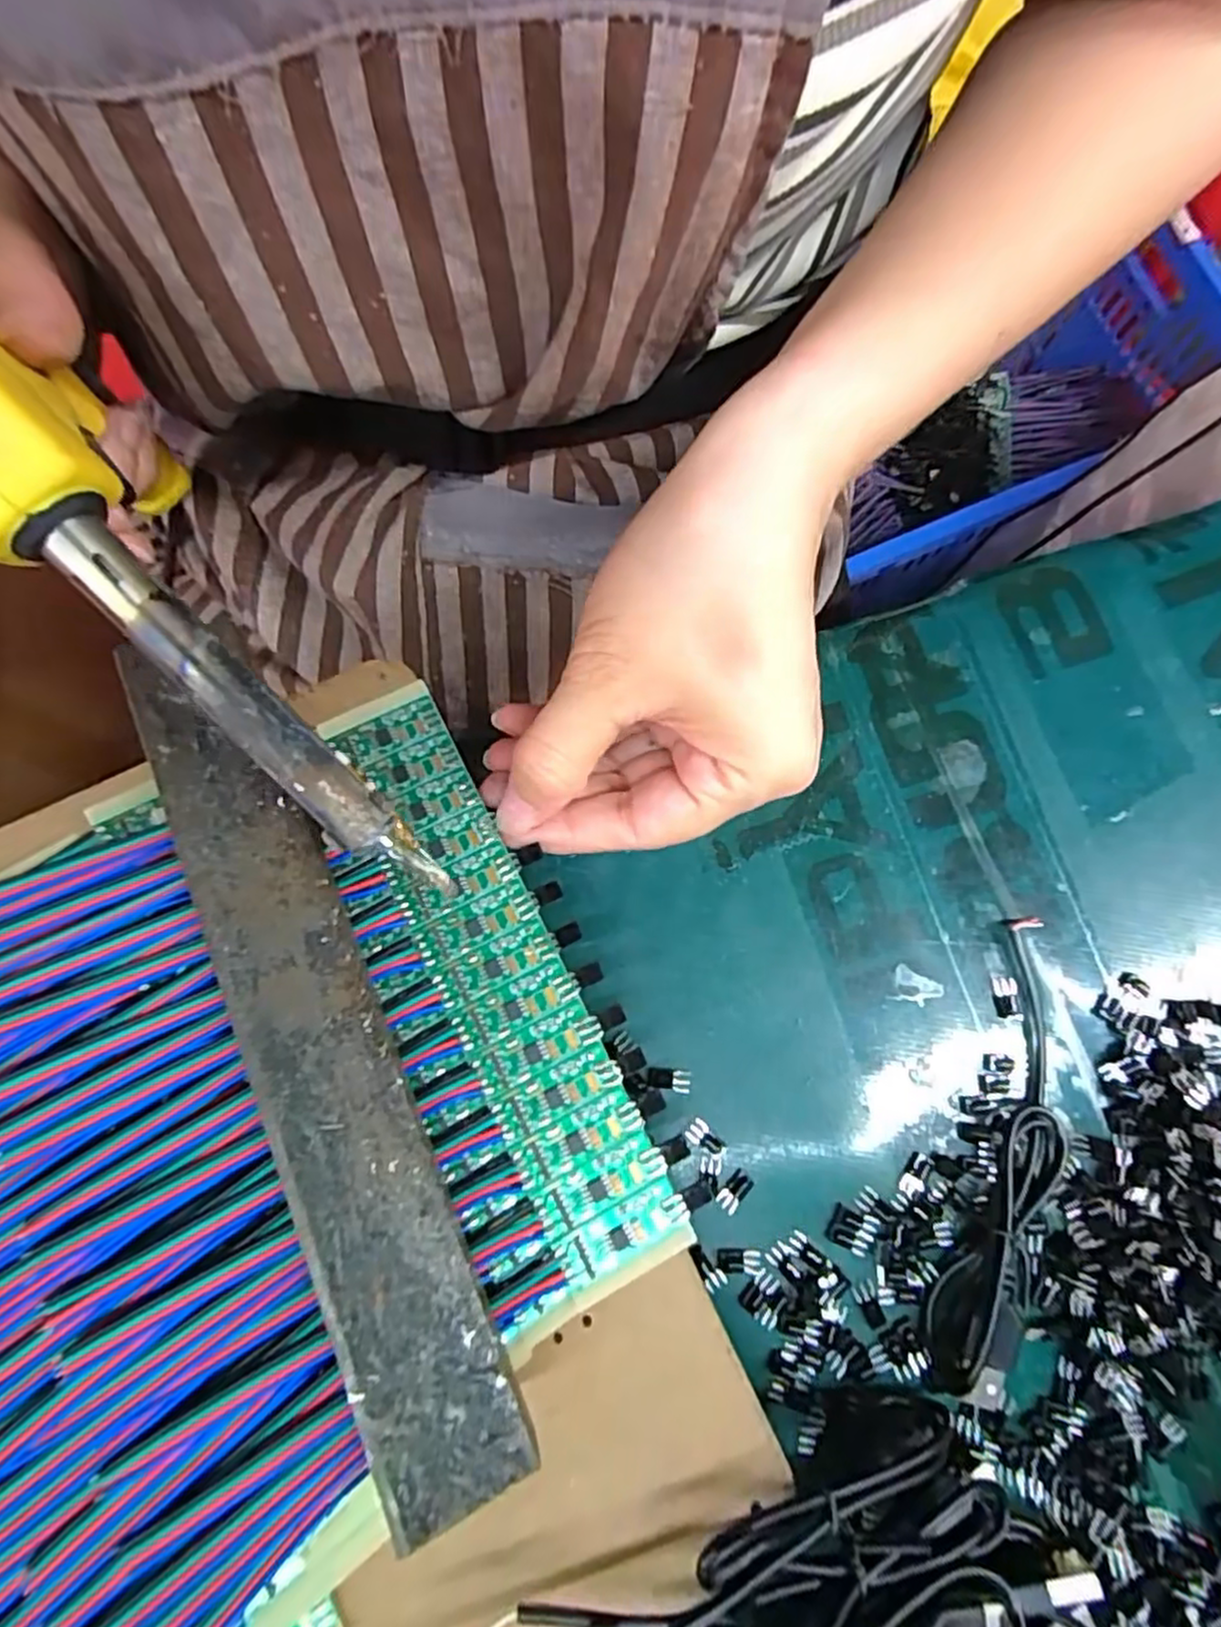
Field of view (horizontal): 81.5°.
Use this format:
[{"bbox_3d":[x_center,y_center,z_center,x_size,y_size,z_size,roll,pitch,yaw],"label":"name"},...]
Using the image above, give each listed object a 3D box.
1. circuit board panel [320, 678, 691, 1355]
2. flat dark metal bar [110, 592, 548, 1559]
[{"bbox_3d":[-0.031,0.041,0.188,0.040,0.005,0.162,-23,81,-5],"label":"circuit board panel"},{"bbox_3d":[-0.070,0.049,0.164,0.032,0.004,0.199,-21,76,-16],"label":"flat dark metal bar"}]

